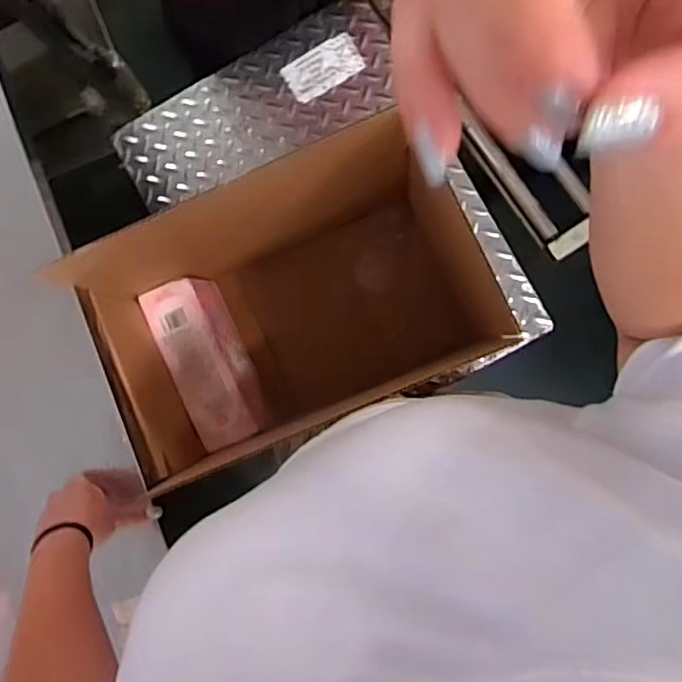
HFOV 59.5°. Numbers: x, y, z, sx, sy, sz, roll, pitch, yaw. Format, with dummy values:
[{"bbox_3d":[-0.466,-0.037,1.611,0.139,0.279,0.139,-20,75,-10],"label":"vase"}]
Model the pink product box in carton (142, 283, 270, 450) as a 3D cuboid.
[{"bbox_3d":[-0.197,0.032,0.915,0.095,0.116,0.246,-25,87,3],"label":"pink product box in carton"}]

